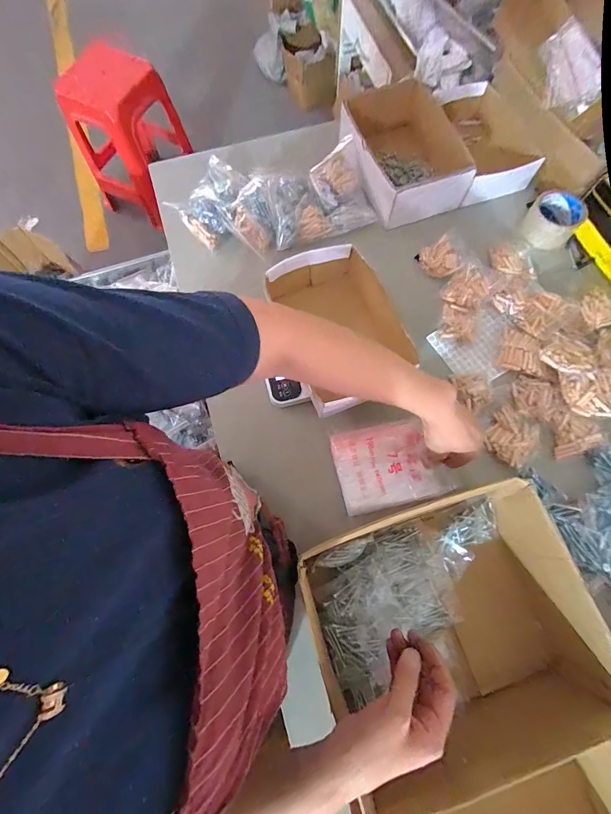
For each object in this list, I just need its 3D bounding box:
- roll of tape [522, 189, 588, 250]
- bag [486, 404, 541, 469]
[{"bbox_3d":[0.470,-0.354,0.681,0.086,0.060,0.086,0,72,1],"label":"roll of tape"},{"bbox_3d":[0.328,0.047,0.568,0.073,0.018,0.084,39,77,12],"label":"bag"}]

